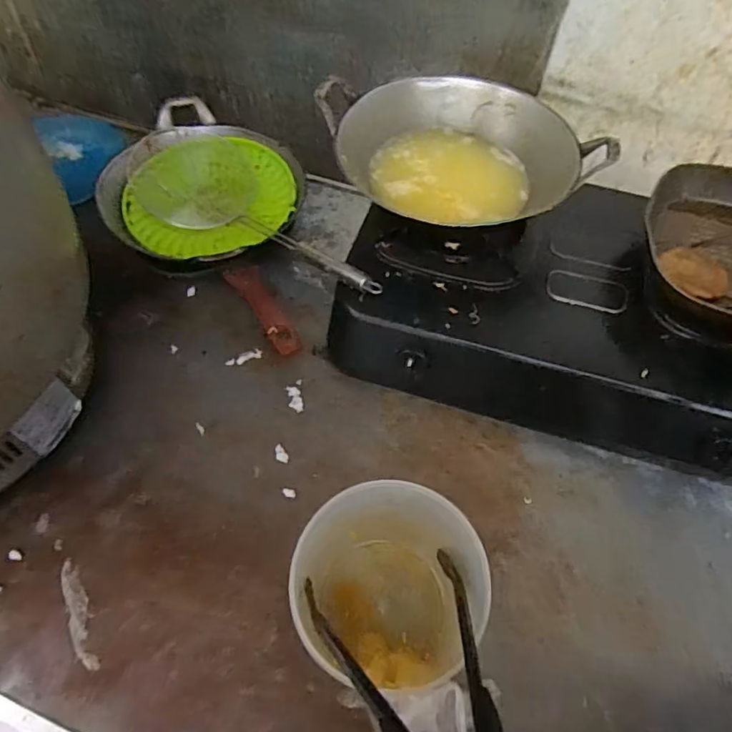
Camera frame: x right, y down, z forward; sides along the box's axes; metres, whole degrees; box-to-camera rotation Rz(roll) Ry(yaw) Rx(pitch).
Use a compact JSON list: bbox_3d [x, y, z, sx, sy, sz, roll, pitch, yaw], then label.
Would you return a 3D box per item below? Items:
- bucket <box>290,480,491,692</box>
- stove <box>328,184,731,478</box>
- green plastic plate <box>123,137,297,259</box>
[{"bbox_3d":[0.022,0.202,0.498,0.157,0.132,0.148,0,57,0],"label":"bucket"},{"bbox_3d":[0.256,-0.062,0.672,0.561,0.124,0.318,17,59,10],"label":"stove"},{"bbox_3d":[-0.221,-0.252,0.774,0.245,0.048,0.220,-5,59,-6],"label":"green plastic plate"}]

